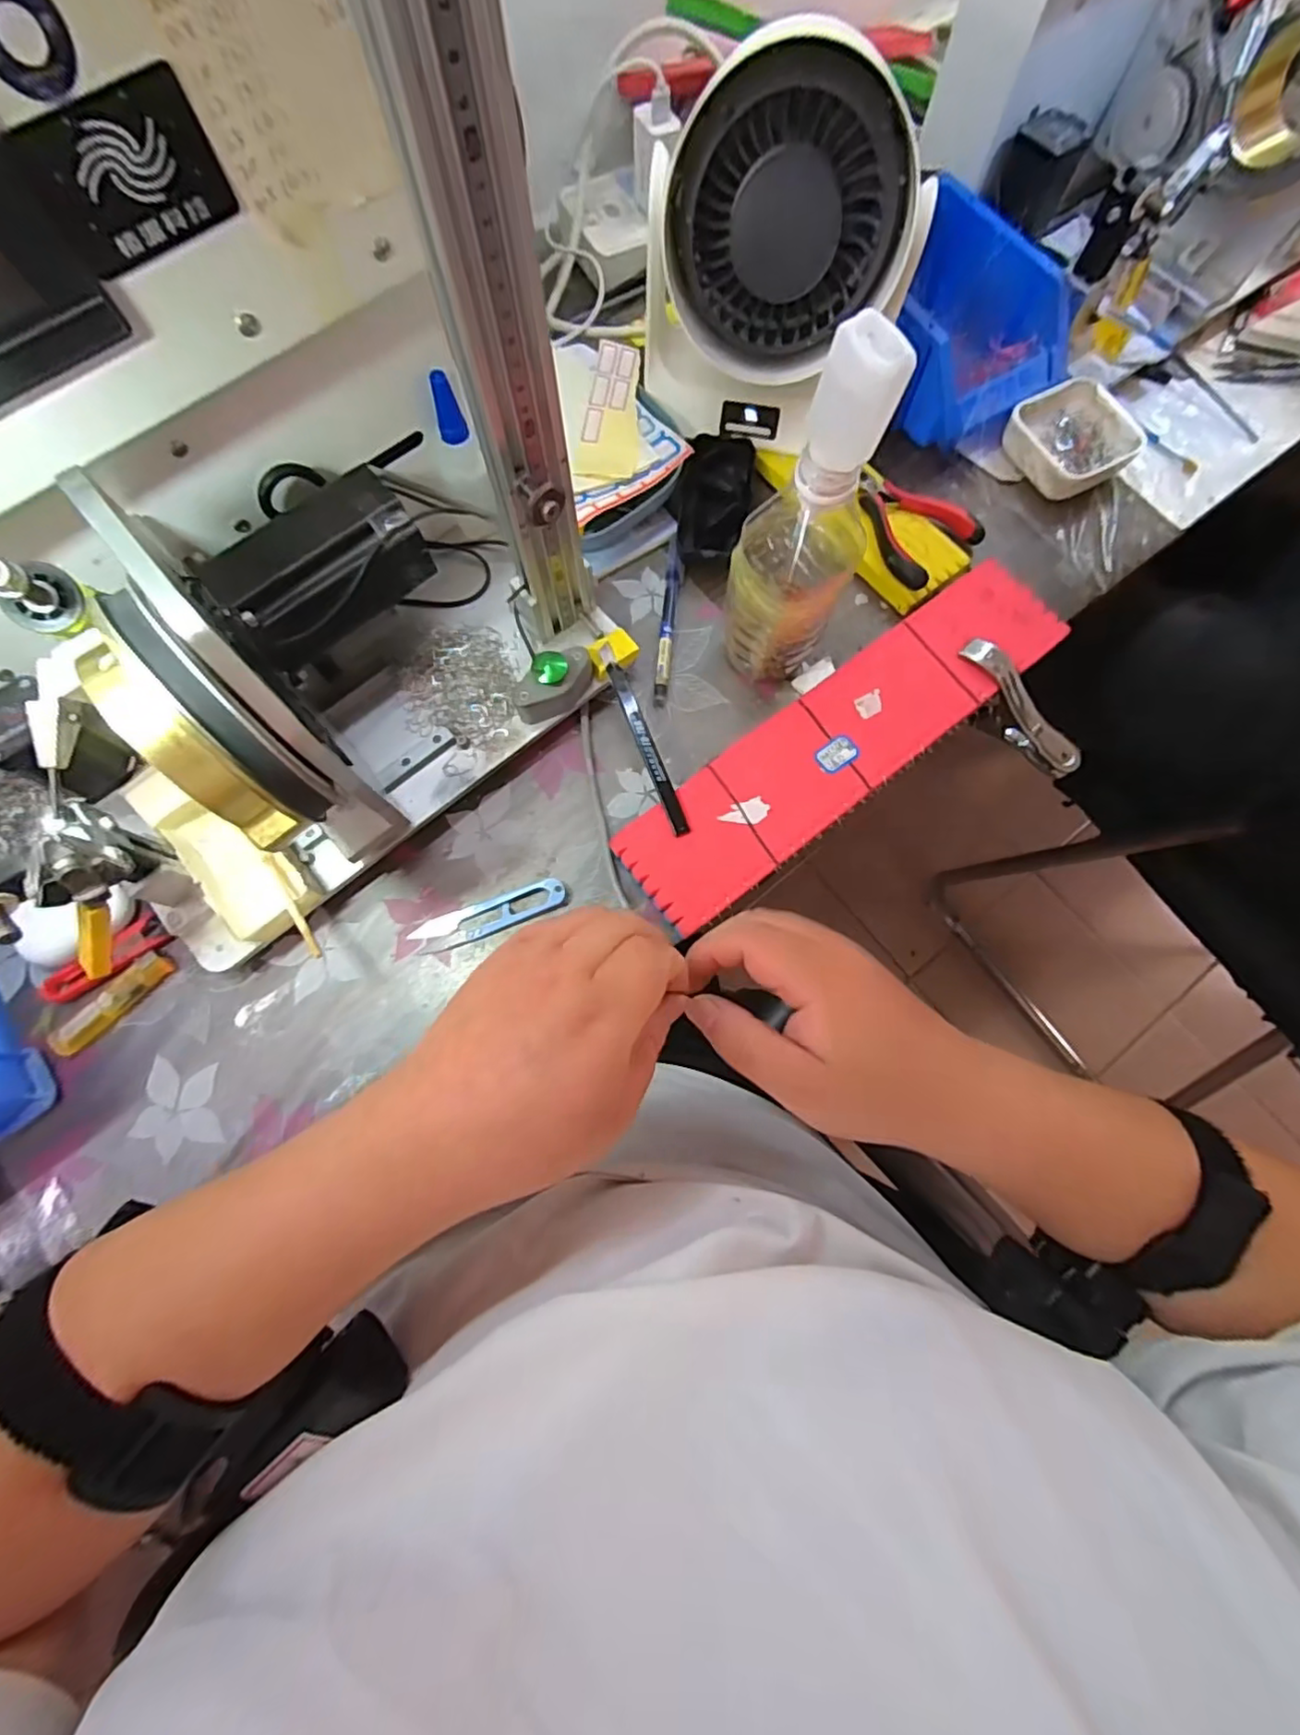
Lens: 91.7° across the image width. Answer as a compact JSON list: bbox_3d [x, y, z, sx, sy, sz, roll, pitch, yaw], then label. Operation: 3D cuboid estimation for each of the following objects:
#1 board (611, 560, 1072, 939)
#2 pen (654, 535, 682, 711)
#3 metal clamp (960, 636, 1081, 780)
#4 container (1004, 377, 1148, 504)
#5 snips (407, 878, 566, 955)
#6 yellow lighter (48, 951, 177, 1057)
[{"bbox_3d":[0.133,-0.089,0.422,0.339,0.010,0.079,-37,79,-9],"label":"board"},{"bbox_3d":[0.014,-0.182,0.466,0.011,0.011,0.133,5,76,1],"label":"pen"},{"bbox_3d":[0.260,-0.113,0.445,0.021,0.025,0.113,-39,99,-10],"label":"metal clamp"},{"bbox_3d":[0.325,-0.333,0.493,0.083,0.029,0.081,-23,77,-6],"label":"container"},{"bbox_3d":[-0.105,0.031,0.409,0.102,0.010,0.023,-19,76,-5],"label":"snips"},{"bbox_3d":[-0.337,0.085,0.395,0.020,0.007,0.079,44,79,10],"label":"yellow lighter"}]

